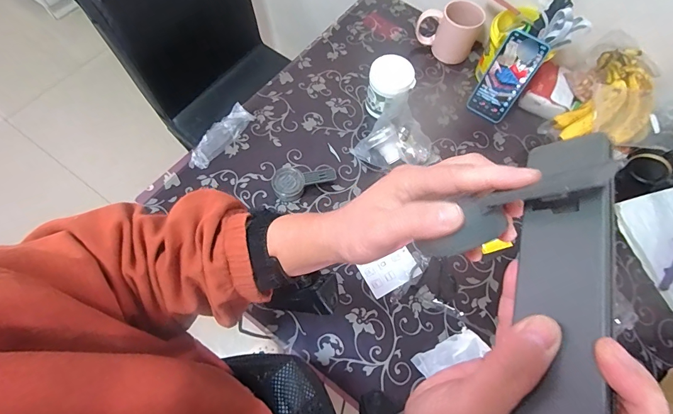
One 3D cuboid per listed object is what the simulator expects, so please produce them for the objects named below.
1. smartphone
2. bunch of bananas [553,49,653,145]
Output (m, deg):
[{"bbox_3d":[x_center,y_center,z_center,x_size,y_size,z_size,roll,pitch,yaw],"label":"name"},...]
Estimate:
[{"bbox_3d":[0.339,-0.256,0.737,0.078,0.167,0.010,36,43,12],"label":"smartphone"},{"bbox_3d":[0.524,-0.191,0.686,0.144,0.078,0.202,38,69,13],"label":"bunch of bananas"}]

